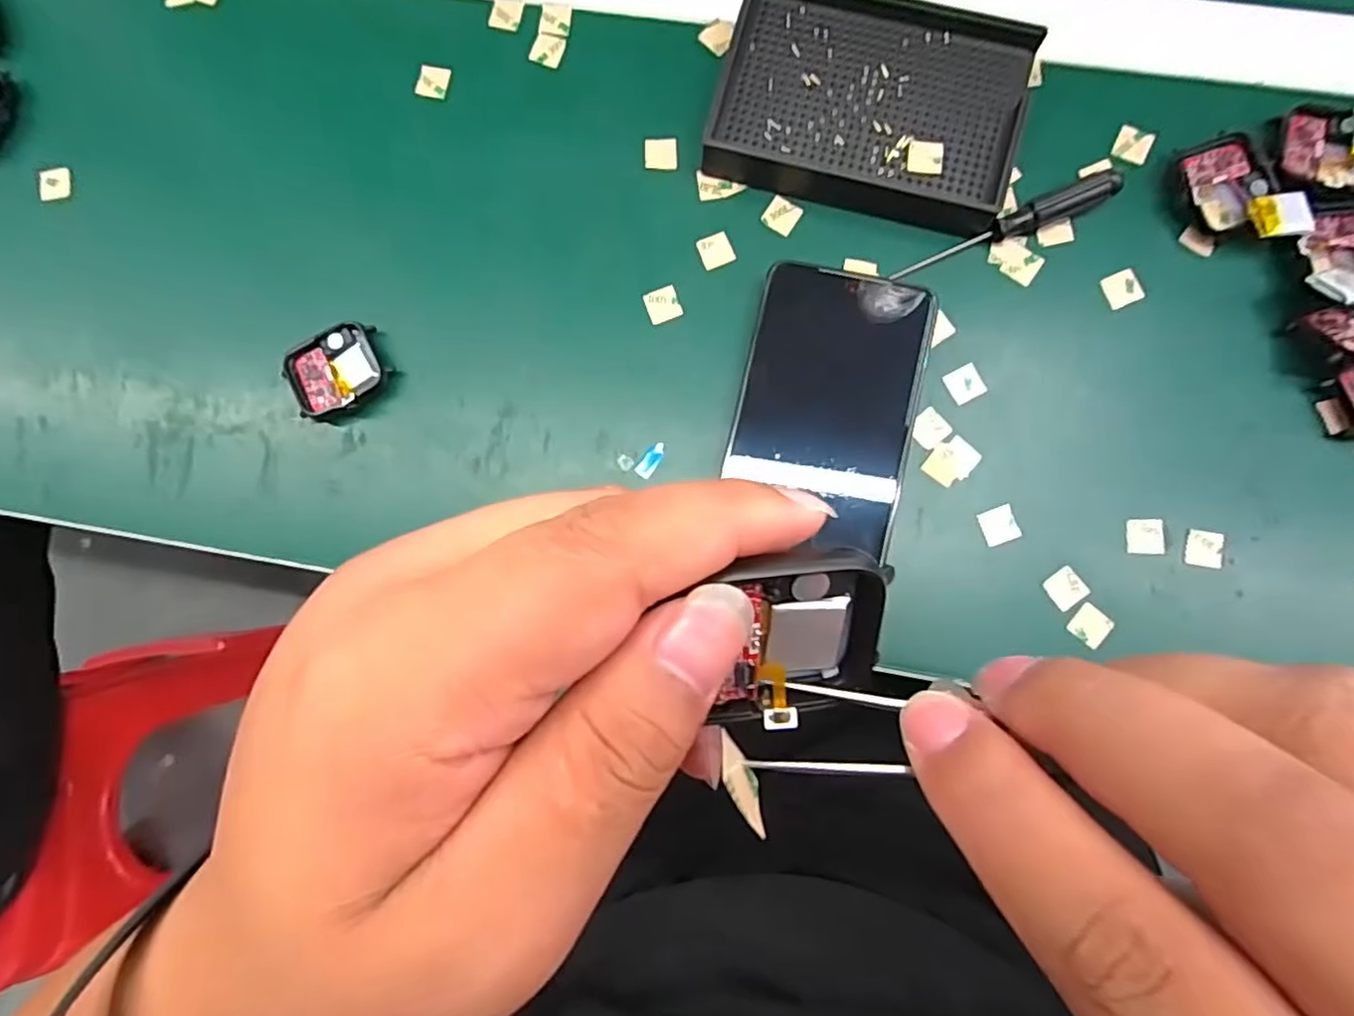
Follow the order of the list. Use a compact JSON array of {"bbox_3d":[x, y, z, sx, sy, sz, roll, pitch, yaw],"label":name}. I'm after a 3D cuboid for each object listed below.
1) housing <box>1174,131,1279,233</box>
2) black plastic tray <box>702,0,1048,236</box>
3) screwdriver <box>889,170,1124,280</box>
[{"bbox_3d":[0.248,-0.147,0.291,0.038,0.008,0.041,-20,83,2],"label":"housing"},{"bbox_3d":[0.091,-0.193,0.298,0.133,0.023,0.099,17,86,5],"label":"black plastic tray"},{"bbox_3d":[0.151,-0.129,0.293,0.105,0.013,0.013,-23,83,1],"label":"screwdriver"}]

